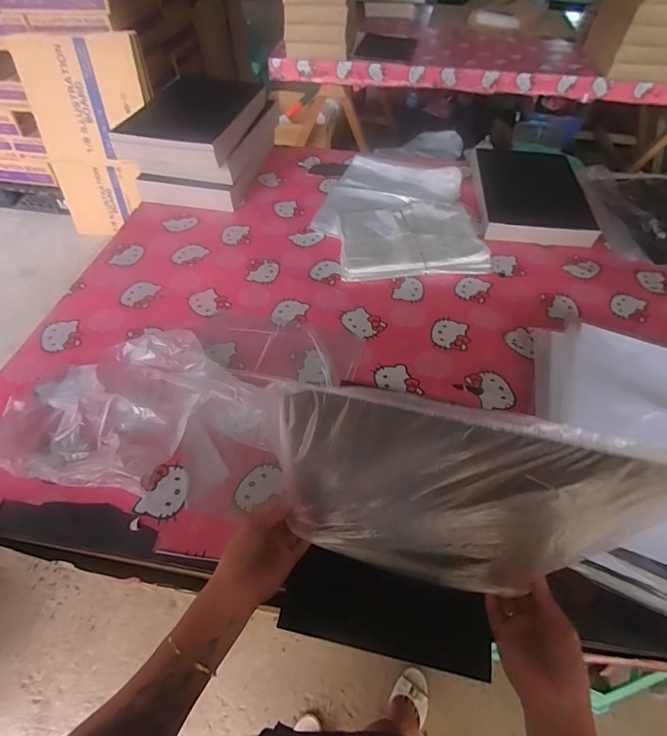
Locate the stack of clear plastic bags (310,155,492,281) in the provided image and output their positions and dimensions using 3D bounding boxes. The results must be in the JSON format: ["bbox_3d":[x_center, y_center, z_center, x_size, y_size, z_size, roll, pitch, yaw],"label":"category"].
[{"bbox_3d":[0.158,-0.416,1.098,0.395,0.037,0.562,1,51,-1],"label":"stack of clear plastic bags"}]

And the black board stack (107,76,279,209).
[{"bbox_3d":[-0.354,-0.639,1.199,0.302,0.151,0.437,11,51,7],"label":"black board stack"}]

